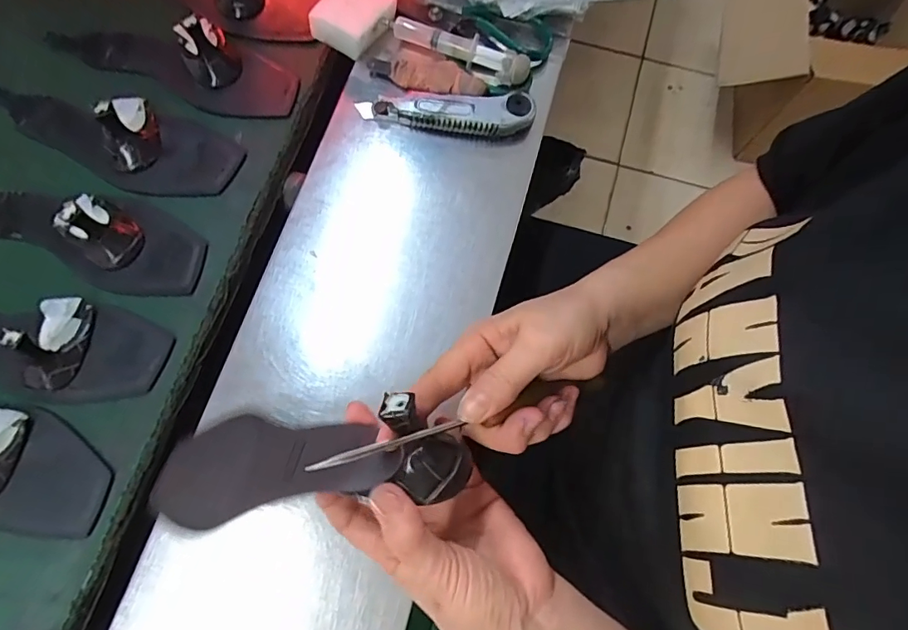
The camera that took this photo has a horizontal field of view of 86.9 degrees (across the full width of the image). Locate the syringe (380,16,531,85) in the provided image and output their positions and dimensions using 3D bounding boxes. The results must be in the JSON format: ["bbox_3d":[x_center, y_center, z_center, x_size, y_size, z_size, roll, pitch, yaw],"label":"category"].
[{"bbox_3d":[0.002,-0.257,0.459,0.147,0.032,0.020,24,74,6],"label":"syringe"}]

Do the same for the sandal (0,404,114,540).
[{"bbox_3d":[-0.389,0.101,0.360,0.244,0.042,0.083,14,73,3],"label":"sandal"}]

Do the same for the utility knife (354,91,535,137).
[{"bbox_3d":[-0.008,-0.193,0.454,0.162,0.025,0.035,5,73,0],"label":"utility knife"}]

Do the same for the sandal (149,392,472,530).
[{"bbox_3d":[-0.106,0.089,0.286,0.227,0.065,0.060,-13,71,27],"label":"sandal"}]

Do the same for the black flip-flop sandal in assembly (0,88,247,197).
[{"bbox_3d":[-0.333,-0.182,0.445,0.260,0.042,0.087,21,74,5],"label":"black flip-flop sandal in assembly"}]

